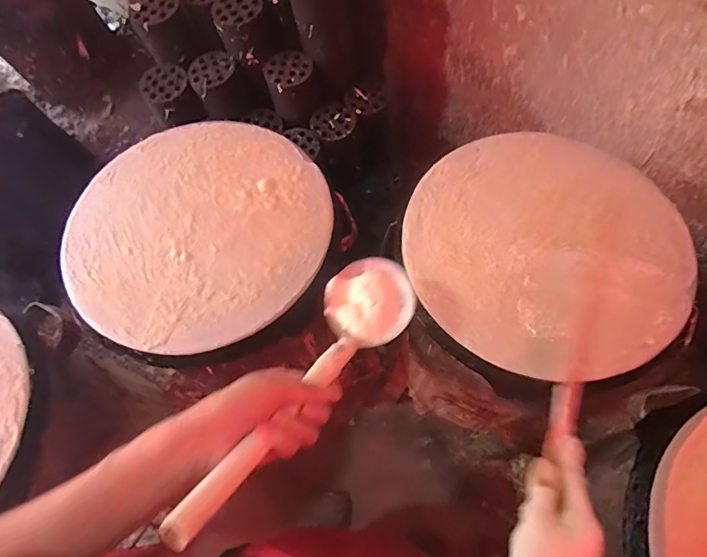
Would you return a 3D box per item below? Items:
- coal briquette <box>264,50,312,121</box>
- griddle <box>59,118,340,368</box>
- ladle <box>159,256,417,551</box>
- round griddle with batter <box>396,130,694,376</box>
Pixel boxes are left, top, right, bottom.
[{"bbox_3d":[-0.126,-0.401,0.923,0.099,0.084,0.104,-1,67,2],"label":"coal briquette"},{"bbox_3d":[-0.217,-0.073,0.635,0.356,0.030,0.375,-1,67,2],"label":"griddle"},{"bbox_3d":[-0.040,0.079,0.397,0.091,0.063,0.325,30,38,14],"label":"ladle"},{"bbox_3d":[0.255,-0.051,0.604,0.356,0.027,0.354,-1,67,2],"label":"round griddle with batter"}]

